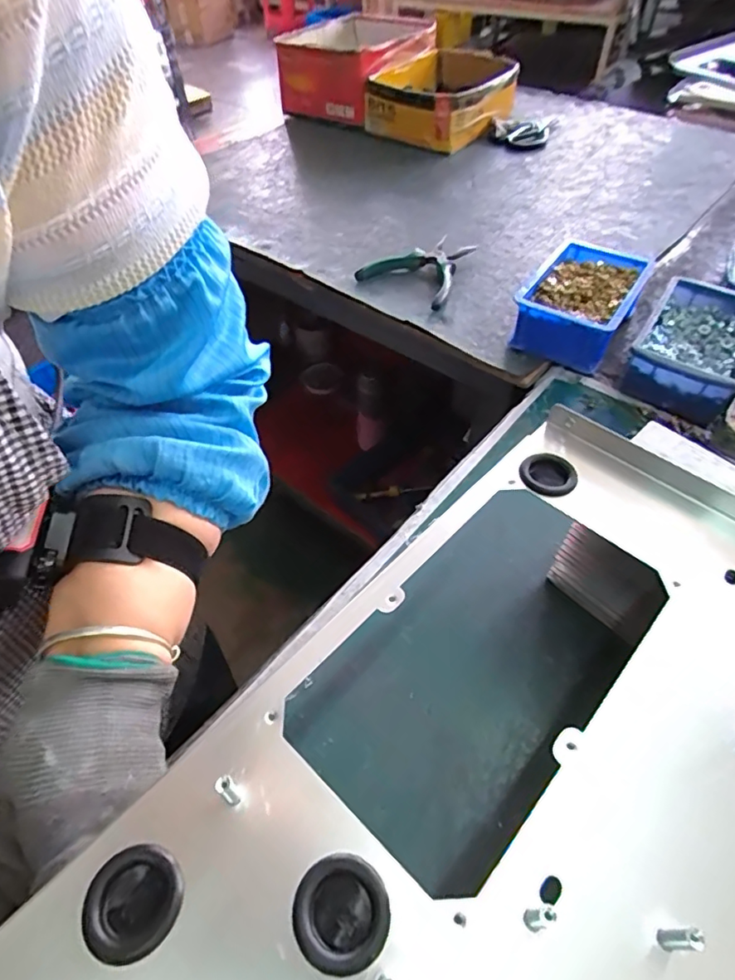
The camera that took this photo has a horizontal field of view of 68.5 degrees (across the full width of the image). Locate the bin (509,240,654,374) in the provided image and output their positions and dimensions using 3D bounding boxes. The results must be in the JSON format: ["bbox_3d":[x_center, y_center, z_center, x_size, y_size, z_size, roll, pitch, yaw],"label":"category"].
[{"bbox_3d":[0.221,-0.196,0.562,0.102,0.056,0.160,25,55,21],"label":"bin"}]

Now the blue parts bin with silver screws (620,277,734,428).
[{"bbox_3d":[0.312,-0.133,0.516,0.096,0.054,0.170,26,55,22],"label":"blue parts bin with silver screws"}]

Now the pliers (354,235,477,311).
[{"bbox_3d":[0.064,-0.264,0.634,0.114,0.027,0.119,30,57,24],"label":"pliers"}]

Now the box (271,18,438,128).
[{"bbox_3d":[-0.021,-0.727,0.950,0.213,0.128,0.202,33,58,26],"label":"box"}]

